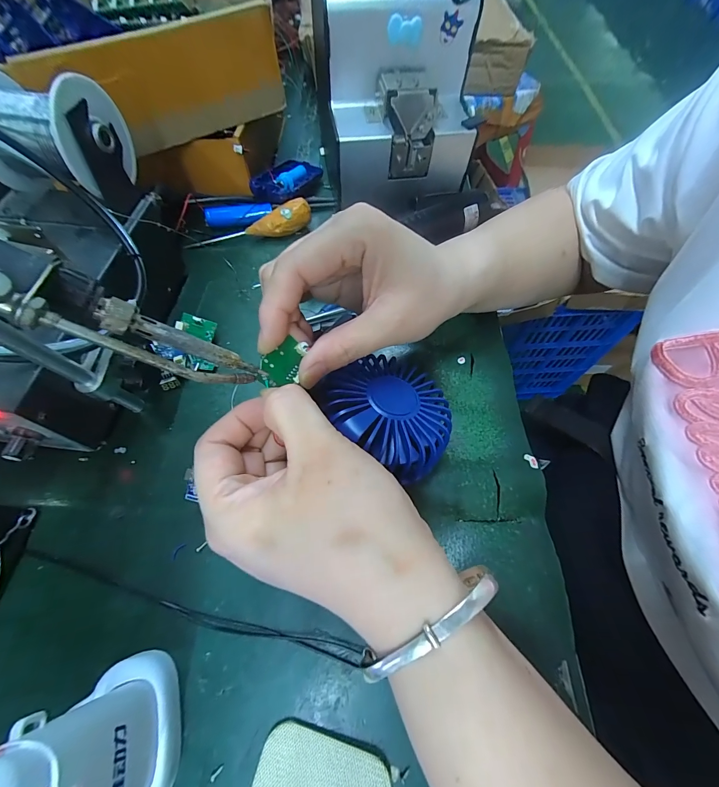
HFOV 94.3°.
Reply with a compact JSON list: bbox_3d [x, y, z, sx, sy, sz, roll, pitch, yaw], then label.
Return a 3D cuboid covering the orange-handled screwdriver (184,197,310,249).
[{"bbox_3d":[-0.108,-0.166,0.326,0.120,0.028,0.023,-11,63,-7],"label":"orange-handled screwdriver"}]

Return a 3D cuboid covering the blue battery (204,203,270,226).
[{"bbox_3d":[-0.122,-0.179,0.336,0.065,0.016,0.017,-4,63,-4],"label":"blue battery"}]

